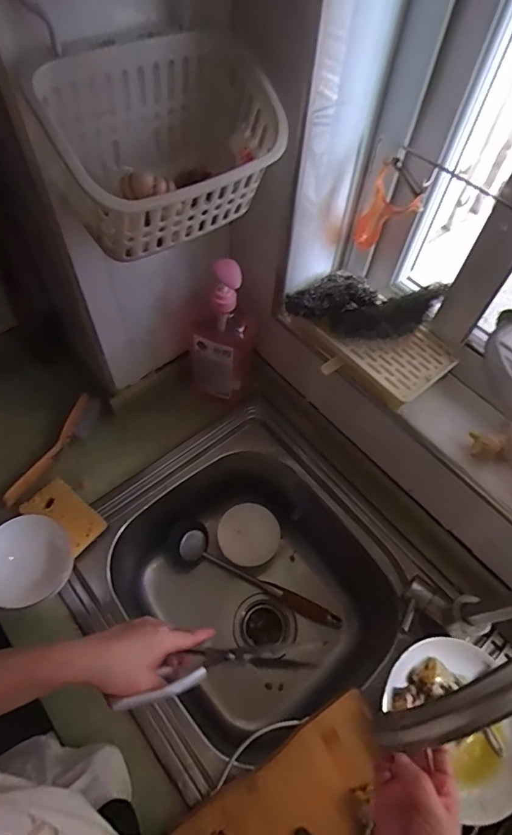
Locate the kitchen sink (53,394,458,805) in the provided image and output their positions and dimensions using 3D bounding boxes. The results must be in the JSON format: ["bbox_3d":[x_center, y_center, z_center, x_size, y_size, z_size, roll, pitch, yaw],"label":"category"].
[{"bbox_3d":[-0.014,0.265,0.751,0.413,0.243,0.421,-36,66,-22],"label":"kitchen sink"}]

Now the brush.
[{"bbox_3d":[-0.312,0.049,0.698,0.034,0.046,0.198,30,61,15],"label":"brush"}]

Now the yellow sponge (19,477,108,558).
[{"bbox_3d":[-0.280,0.144,0.659,0.106,0.025,0.064,34,62,17],"label":"yellow sponge"}]

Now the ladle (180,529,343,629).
[{"bbox_3d":[0.011,0.292,0.816,0.313,0.054,0.046,21,59,10],"label":"ladle"}]

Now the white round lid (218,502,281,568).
[{"bbox_3d":[-0.013,0.217,0.832,0.109,0.011,0.111,-39,65,-5],"label":"white round lid"}]

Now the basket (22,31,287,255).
[{"bbox_3d":[-0.084,-0.263,0.437,0.198,0.134,0.153,-29,64,-19],"label":"basket"}]

